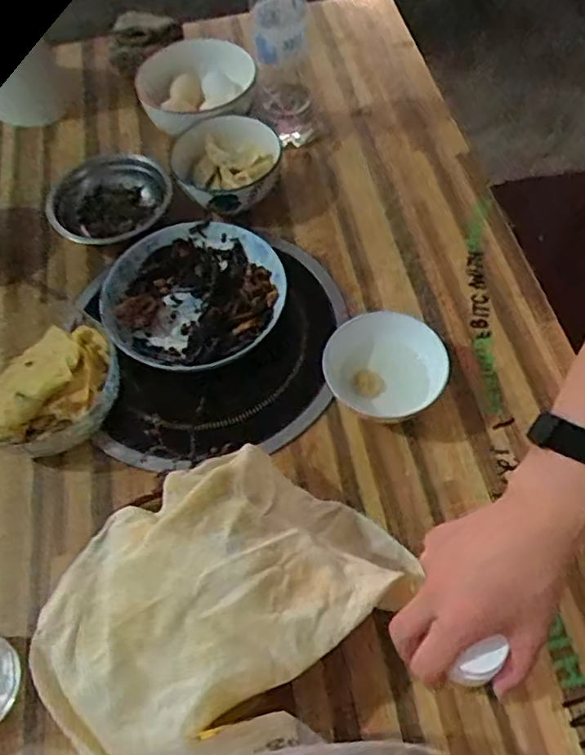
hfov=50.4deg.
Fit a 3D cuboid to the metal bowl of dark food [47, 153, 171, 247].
[{"bbox_3d":[-0.224,-0.210,0.772,0.133,0.057,0.137,-7,59,-1],"label":"metal bowl of dark food"}]

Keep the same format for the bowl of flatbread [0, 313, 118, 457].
[{"bbox_3d":[-0.242,0.009,0.621,0.138,0.056,0.132,-2,59,3],"label":"bowl of flatbread"}]

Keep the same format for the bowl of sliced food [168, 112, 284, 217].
[{"bbox_3d":[-0.072,-0.253,0.747,0.131,0.063,0.125,-2,59,3],"label":"bowl of sliced food"}]

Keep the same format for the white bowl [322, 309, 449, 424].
[{"bbox_3d":[0.089,-0.006,0.600,0.103,0.060,0.100,-2,59,3],"label":"white bowl"}]

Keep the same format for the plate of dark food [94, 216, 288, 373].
[{"bbox_3d":[-0.107,-0.090,0.676,0.187,0.033,0.189,-2,59,3],"label":"plate of dark food"}]

